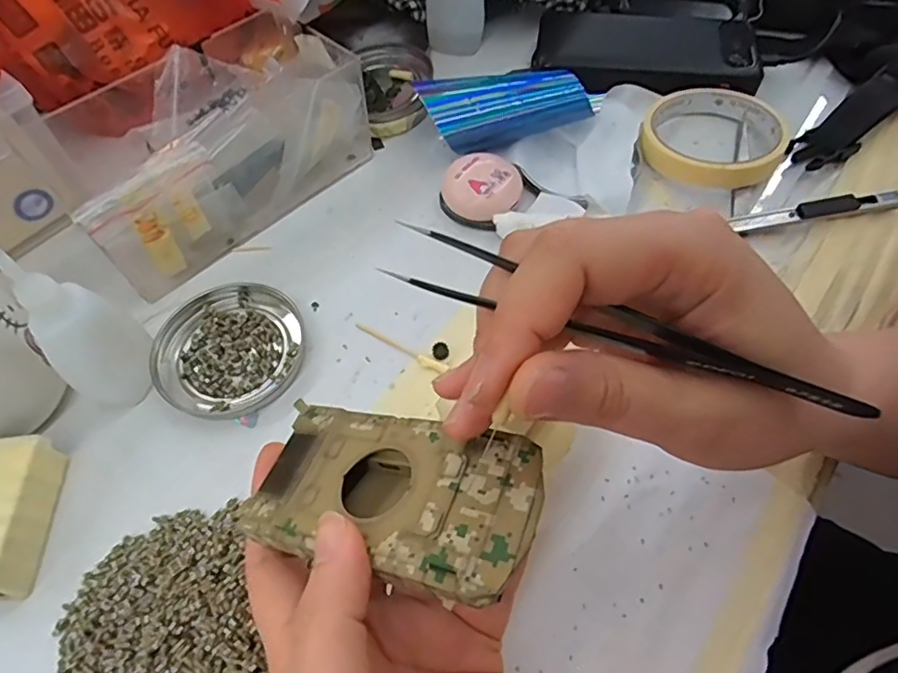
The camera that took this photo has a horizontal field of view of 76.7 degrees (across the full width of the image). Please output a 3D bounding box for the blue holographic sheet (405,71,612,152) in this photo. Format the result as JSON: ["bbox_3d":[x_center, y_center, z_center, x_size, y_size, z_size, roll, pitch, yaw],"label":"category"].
[{"bbox_3d":[0.040,-0.146,0.367,0.117,0.042,0.042,0,59,2],"label":"blue holographic sheet"}]

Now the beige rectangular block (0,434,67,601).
[{"bbox_3d":[-0.195,0.082,0.253,0.028,0.027,0.067,-5,59,-1],"label":"beige rectangular block"}]

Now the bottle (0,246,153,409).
[{"bbox_3d":[-0.171,-0.006,0.253,0.032,0.112,0.033,-24,61,-12],"label":"bottle"}]

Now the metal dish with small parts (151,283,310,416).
[{"bbox_3d":[-0.120,0.004,0.309,0.077,0.007,0.082,-1,59,2],"label":"metal dish with small parts"}]

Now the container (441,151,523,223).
[{"bbox_3d":[0.020,-0.092,0.352,0.045,0.024,0.043,-1,59,2],"label":"container"}]

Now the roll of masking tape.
[{"bbox_3d":[0.174,-0.134,0.371,0.085,0.015,0.086,-1,59,2],"label":"roll of masking tape"}]

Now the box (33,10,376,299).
[{"bbox_3d":[-0.145,-0.119,0.344,0.100,0.071,0.172,38,67,22],"label":"box"}]

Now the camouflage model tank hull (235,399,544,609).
[{"bbox_3d":[-0.016,0.051,0.182,0.094,0.023,0.051,6,56,33],"label":"camouflage model tank hull"}]

